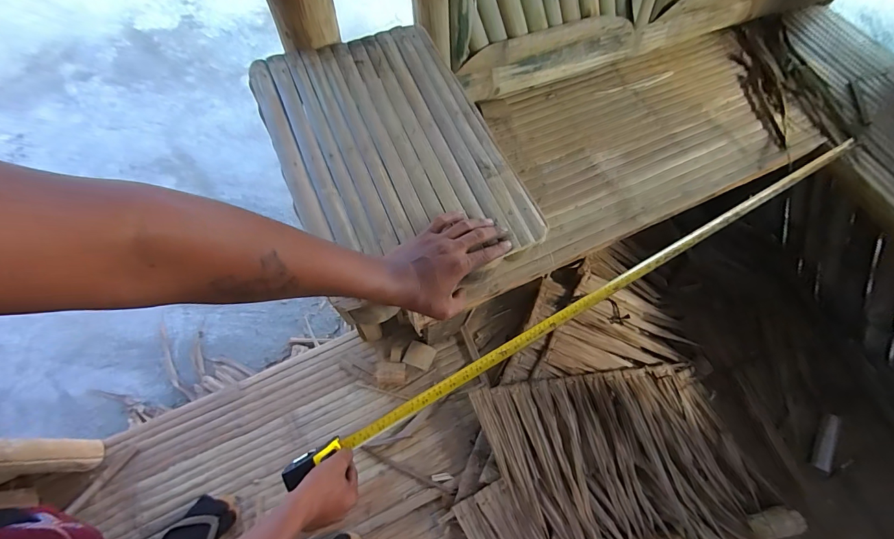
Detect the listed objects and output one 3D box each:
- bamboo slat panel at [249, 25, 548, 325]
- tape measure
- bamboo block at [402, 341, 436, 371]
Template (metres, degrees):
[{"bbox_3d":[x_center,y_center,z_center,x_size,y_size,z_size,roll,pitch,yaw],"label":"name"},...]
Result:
[{"bbox_3d":[-0.086,-0.175,0.560,0.293,0.033,0.446,-22,66,-13],"label":"bamboo slat panel"},{"bbox_3d":[0.340,0.007,0.709,1.291,0.062,0.026,-27,67,-15],"label":"tape measure"},{"bbox_3d":[-0.081,0.254,1.147,0.082,0.012,0.072,19,66,6],"label":"bamboo block"}]

